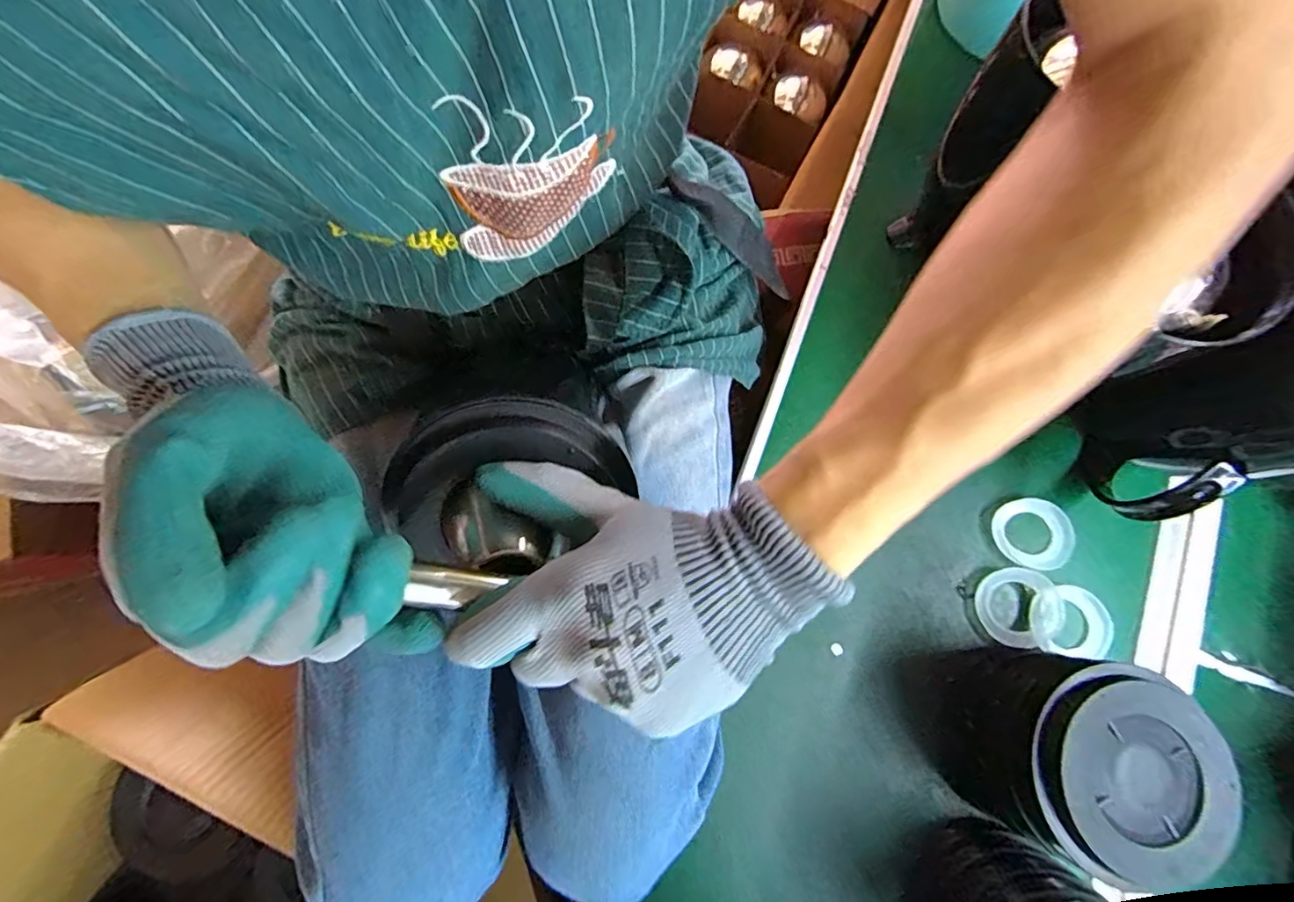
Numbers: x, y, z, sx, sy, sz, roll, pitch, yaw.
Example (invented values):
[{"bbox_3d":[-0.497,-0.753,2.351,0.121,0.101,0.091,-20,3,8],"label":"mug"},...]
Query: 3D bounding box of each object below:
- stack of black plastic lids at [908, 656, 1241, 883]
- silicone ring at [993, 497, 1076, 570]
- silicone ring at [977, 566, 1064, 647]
[{"bbox_3d":[0.269,0.196,0.372,0.134,0.112,0.113,-8,78,-3],"label":"stack of black plastic lids"},{"bbox_3d":[0.311,0.067,0.451,0.064,0.008,0.054,11,78,1],"label":"silicone ring"},{"bbox_3d":[0.286,0.121,0.435,0.057,0.010,0.059,-2,83,15],"label":"silicone ring"}]

